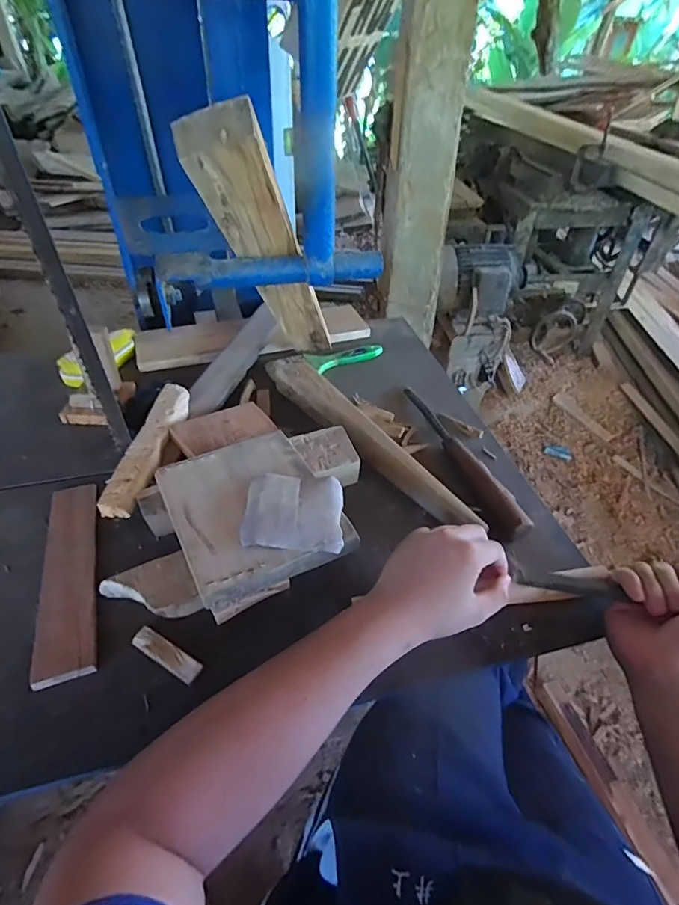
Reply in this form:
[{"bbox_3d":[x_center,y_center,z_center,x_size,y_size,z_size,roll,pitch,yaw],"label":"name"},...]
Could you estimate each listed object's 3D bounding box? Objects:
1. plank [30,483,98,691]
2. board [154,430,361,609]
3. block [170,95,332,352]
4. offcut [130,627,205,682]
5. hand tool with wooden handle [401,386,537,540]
[{"bbox_3d":[-0.270,0.118,0.467,0.049,0.013,0.224,-12,44,-16],"label":"plank"},{"bbox_3d":[-0.088,0.055,0.465,0.146,0.024,0.183,-19,46,-22],"label":"board"},{"bbox_3d":[-0.062,-0.199,0.538,0.062,0.454,0.045,9,83,7],"label":"block"},{"bbox_3d":[-0.153,0.177,0.411,0.070,0.005,0.019,22,45,20],"label":"offcut"},{"bbox_3d":[0.155,-0.002,0.616,0.030,0.024,0.296,-13,44,-16],"label":"hand tool with wooden handle"}]

